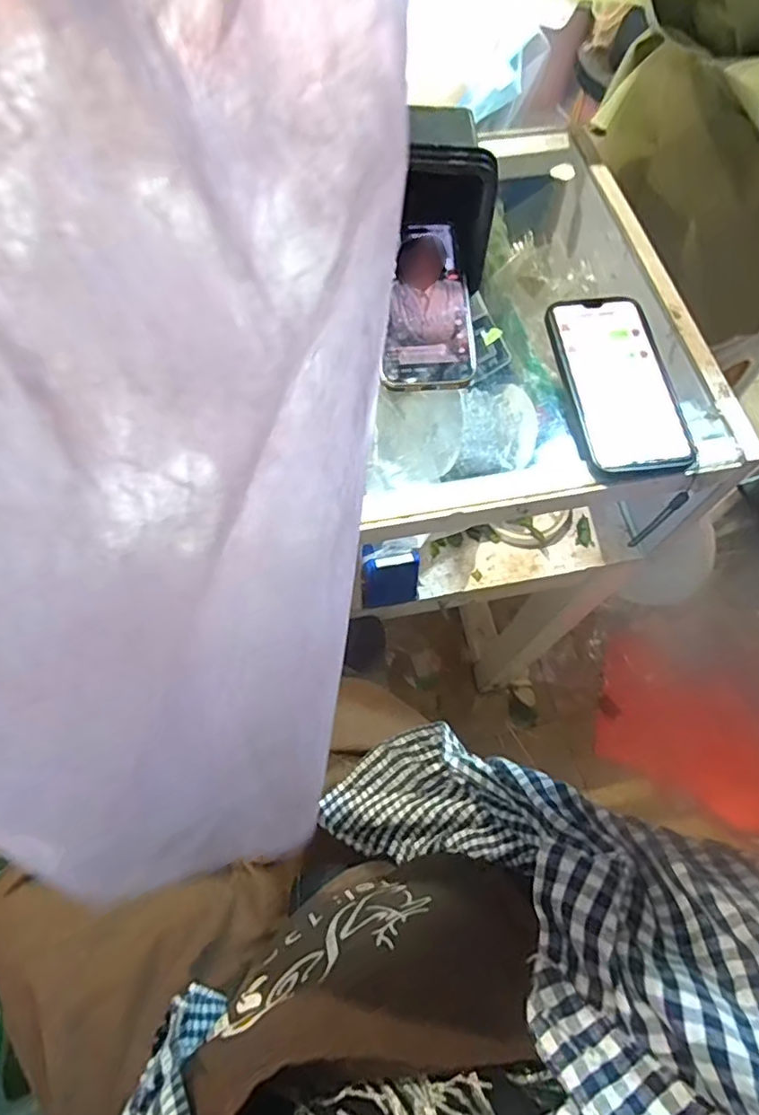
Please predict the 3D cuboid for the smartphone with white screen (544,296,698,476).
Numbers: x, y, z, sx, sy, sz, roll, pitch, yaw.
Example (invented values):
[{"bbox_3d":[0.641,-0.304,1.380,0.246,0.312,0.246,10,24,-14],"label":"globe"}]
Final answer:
[{"bbox_3d":[0.178,-0.131,0.439,0.074,0.015,0.156,-6,68,-4],"label":"smartphone with white screen"}]

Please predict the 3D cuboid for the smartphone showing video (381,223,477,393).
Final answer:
[{"bbox_3d":[0.035,-0.195,0.454,0.068,0.007,0.144,-3,76,-3],"label":"smartphone showing video"}]

